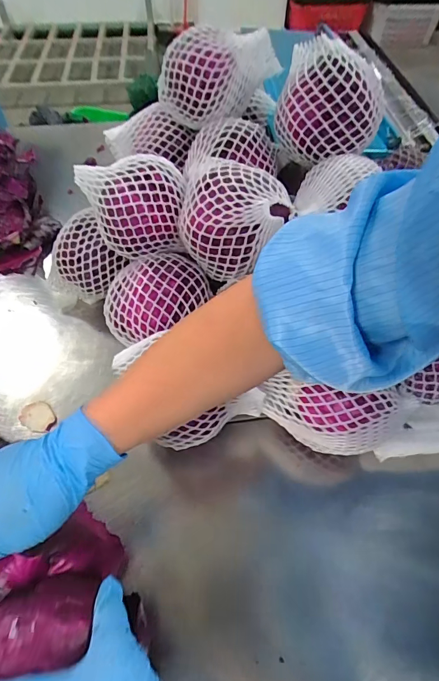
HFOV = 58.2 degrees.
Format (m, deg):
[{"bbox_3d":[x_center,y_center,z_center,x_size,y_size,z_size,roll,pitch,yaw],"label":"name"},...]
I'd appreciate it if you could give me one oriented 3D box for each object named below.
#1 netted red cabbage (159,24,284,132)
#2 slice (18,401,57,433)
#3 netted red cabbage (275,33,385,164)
[{"bbox_3d":[0.000,-0.344,0.523,0.168,0.094,0.109,-1,55,-2],"label":"netted red cabbage"},{"bbox_3d":[-0.228,0.093,0.492,0.045,0.004,0.035,36,61,22],"label":"slice"},{"bbox_3d":[0.134,-0.287,0.479,0.129,0.102,0.107,16,56,10],"label":"netted red cabbage"}]

